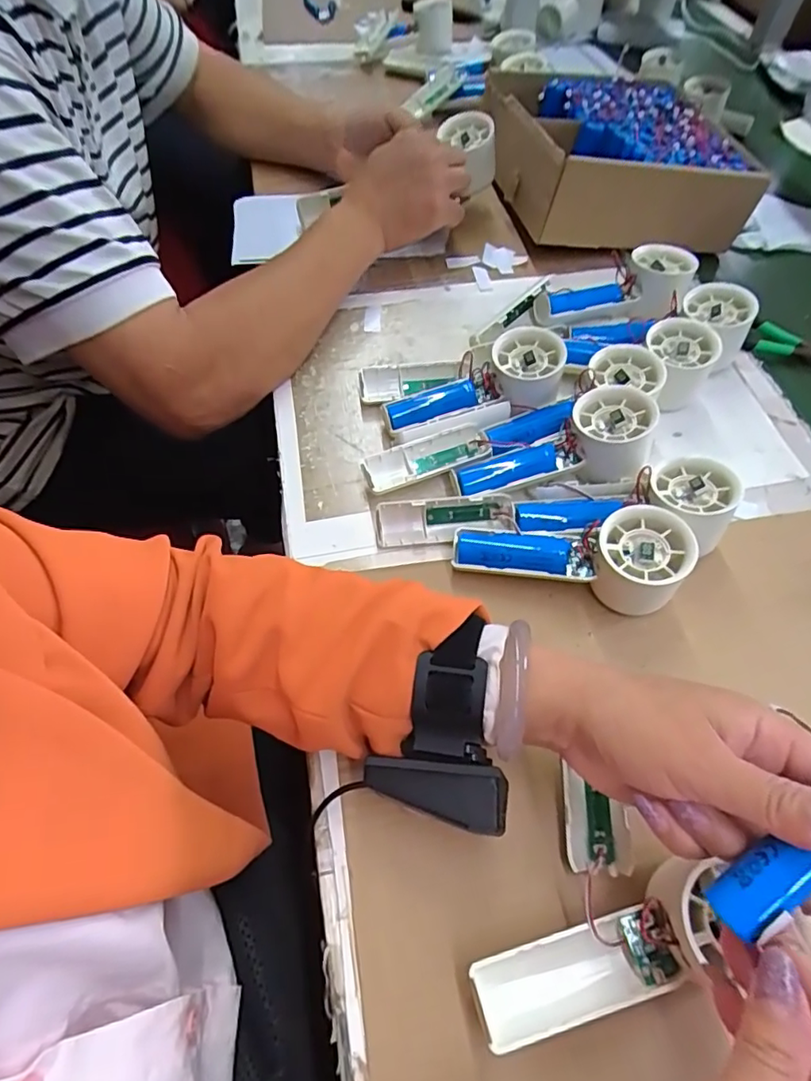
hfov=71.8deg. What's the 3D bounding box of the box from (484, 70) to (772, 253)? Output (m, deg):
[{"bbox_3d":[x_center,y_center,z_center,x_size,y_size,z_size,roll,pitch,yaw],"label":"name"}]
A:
[{"bbox_3d":[0.226,-0.429,0.626,0.257,0.086,0.237,-4,59,-6],"label":"box"}]

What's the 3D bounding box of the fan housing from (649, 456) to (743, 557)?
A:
[{"bbox_3d":[0.197,-0.022,0.396,0.051,0.059,0.058,-27,64,-18],"label":"fan housing"}]

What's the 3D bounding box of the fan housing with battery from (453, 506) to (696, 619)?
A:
[{"bbox_3d":[0.107,0.010,0.375,0.149,0.056,0.055,9,59,2],"label":"fan housing with battery"}]

